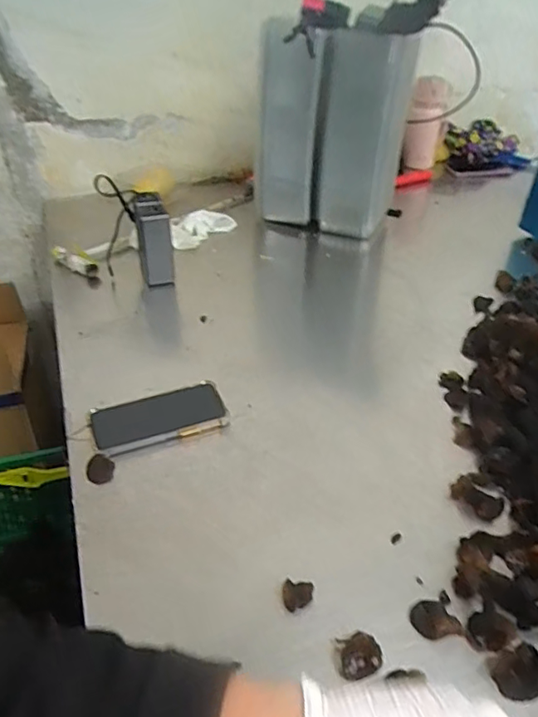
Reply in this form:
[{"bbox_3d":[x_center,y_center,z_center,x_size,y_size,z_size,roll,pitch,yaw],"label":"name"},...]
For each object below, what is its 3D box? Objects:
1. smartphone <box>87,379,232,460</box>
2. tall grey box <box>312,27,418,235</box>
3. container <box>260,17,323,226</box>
[{"bbox_3d":[-0.139,0.072,0.697,0.162,0.016,0.087,-12,40,-17],"label":"smartphone"},{"bbox_3d":[0.183,-0.432,1.086,0.151,0.356,0.133,12,39,13],"label":"tall grey box"},{"bbox_3d":[0.034,-0.433,1.070,0.107,0.354,0.116,0,38,-2],"label":"container"}]

